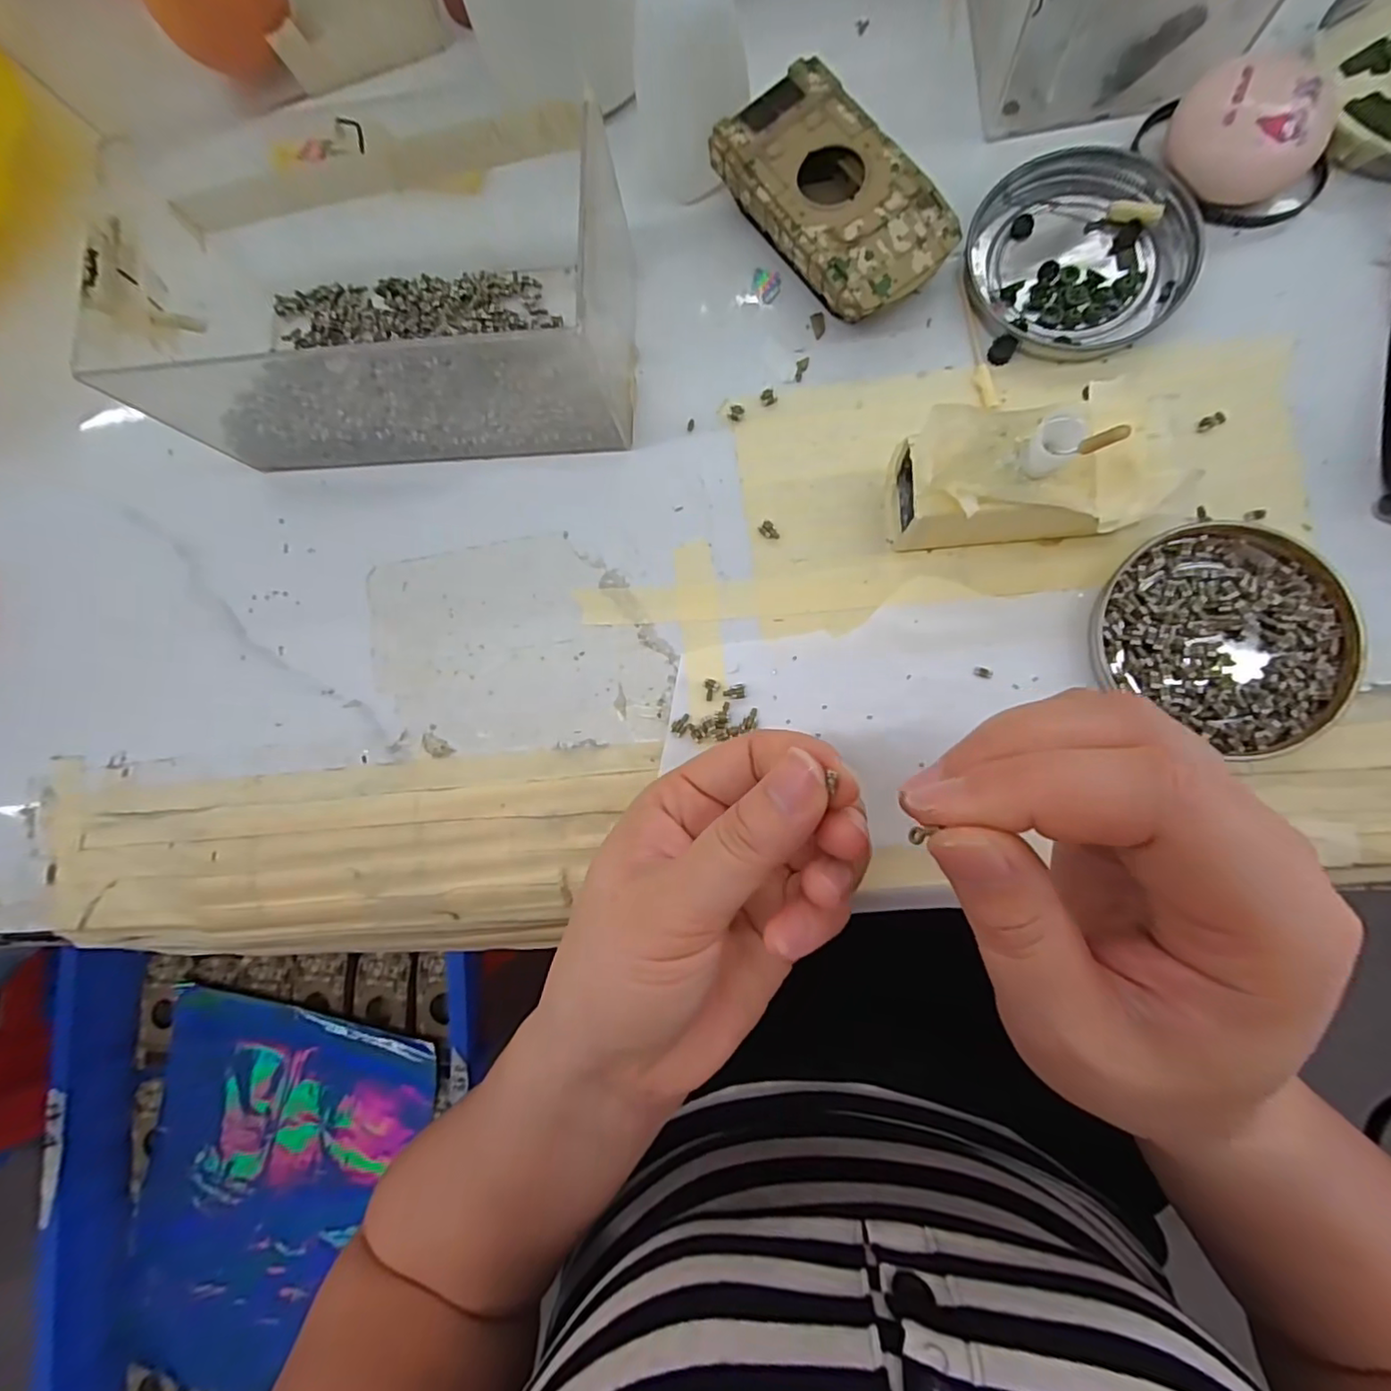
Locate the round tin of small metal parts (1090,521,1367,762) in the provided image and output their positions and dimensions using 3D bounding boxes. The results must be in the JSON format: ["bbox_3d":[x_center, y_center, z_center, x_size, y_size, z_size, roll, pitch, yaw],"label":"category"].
[{"bbox_3d":[0.181,-0.023,0.204,0.078,0.009,0.070,32,90,10],"label":"round tin of small metal parts"}]

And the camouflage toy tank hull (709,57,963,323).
[{"bbox_3d":[0.052,-0.186,0.230,0.054,0.025,0.095,-35,81,3],"label":"camouflage toy tank hull"}]

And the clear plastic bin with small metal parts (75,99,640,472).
[{"bbox_3d":[-0.121,-0.158,0.230,0.188,0.066,0.121,5,85,8],"label":"clear plastic bin with small metal parts"}]

